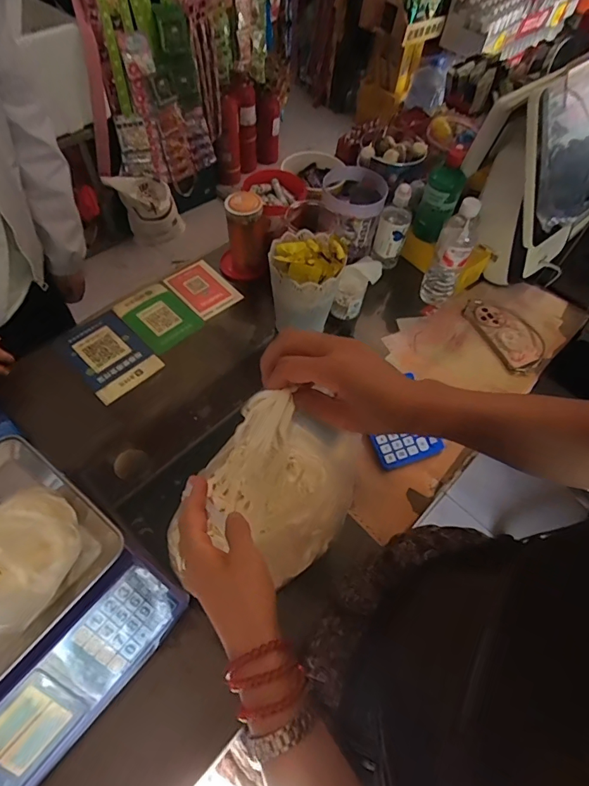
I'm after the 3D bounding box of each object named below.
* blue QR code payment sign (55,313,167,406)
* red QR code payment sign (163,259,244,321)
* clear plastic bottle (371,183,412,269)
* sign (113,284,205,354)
[{"bbox_3d":[-0.347,-0.072,0.821,0.188,0.008,0.125,41,66,19],"label":"blue QR code payment sign"},{"bbox_3d":[-0.190,-0.218,0.925,0.104,0.011,0.151,-36,65,-26],"label":"red QR code payment sign"},{"bbox_3d":[0.206,-0.343,0.935,0.063,0.205,0.067,15,59,5],"label":"clear plastic bottle"},{"bbox_3d":[-0.269,-0.153,0.874,0.155,0.007,0.113,40,65,20],"label":"sign"}]

